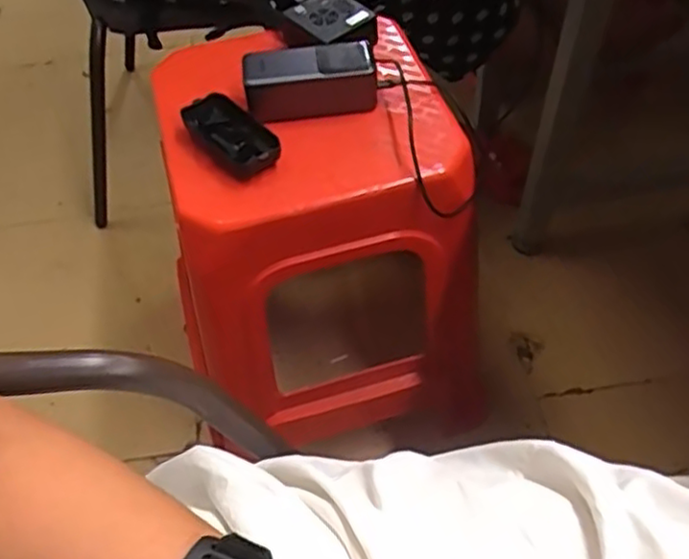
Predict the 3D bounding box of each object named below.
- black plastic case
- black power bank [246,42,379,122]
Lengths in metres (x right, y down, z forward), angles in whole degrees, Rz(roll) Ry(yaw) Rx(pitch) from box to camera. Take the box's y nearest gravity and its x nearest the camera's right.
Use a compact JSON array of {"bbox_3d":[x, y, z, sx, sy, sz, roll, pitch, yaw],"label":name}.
[{"bbox_3d":[-0.112,-0.146,0.693,0.055,0.025,0.118,-34,58,-20],"label":"black plastic case"},{"bbox_3d":[-0.036,-0.210,0.722,0.135,0.050,0.060,-8,53,-2],"label":"black power bank"}]

